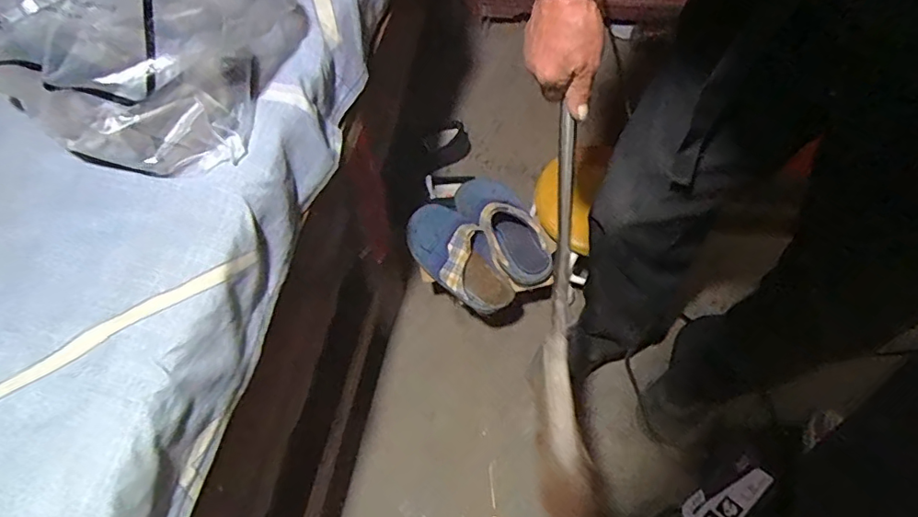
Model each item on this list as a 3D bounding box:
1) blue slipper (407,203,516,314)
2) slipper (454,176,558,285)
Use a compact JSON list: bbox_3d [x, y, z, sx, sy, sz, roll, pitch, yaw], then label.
[{"bbox_3d":[-0.014,-0.014,1.029,0.122,0.065,0.262,-35,63,-16],"label":"blue slipper"},{"bbox_3d":[0.075,-0.069,1.038,0.120,0.070,0.268,-33,63,-15],"label":"slipper"}]

